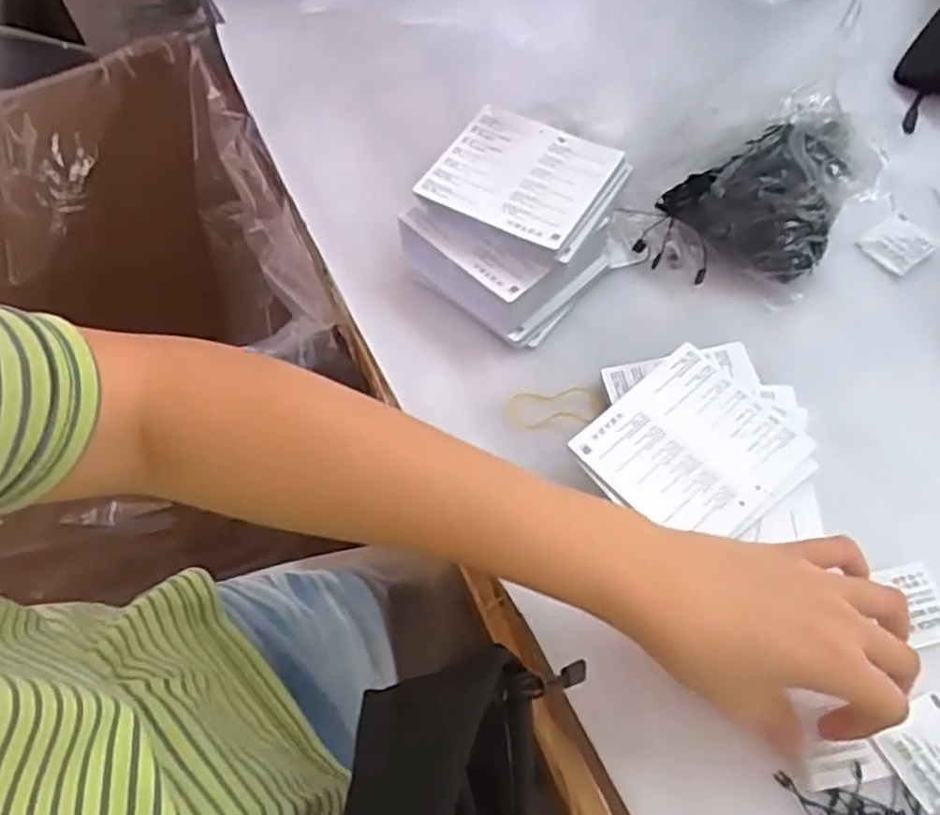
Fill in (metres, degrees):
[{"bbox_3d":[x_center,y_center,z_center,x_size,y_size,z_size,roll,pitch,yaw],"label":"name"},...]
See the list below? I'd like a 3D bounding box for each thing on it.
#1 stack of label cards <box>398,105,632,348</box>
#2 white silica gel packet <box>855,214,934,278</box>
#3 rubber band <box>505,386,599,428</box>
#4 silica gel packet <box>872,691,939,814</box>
[{"bbox_3d":[0.028,-0.115,0.462,0.112,0.067,0.118,35,68,20],"label":"stack of label cards"},{"bbox_3d":[0.284,-0.107,0.484,0.042,0.004,0.034,-34,72,-15],"label":"white silica gel packet"},{"bbox_3d":[0.050,0.001,0.434,0.054,0.004,0.023,-7,67,3],"label":"rubber band"},{"bbox_3d":[0.215,0.160,0.341,0.041,0.005,0.038,-24,62,-10],"label":"silica gel packet"}]

